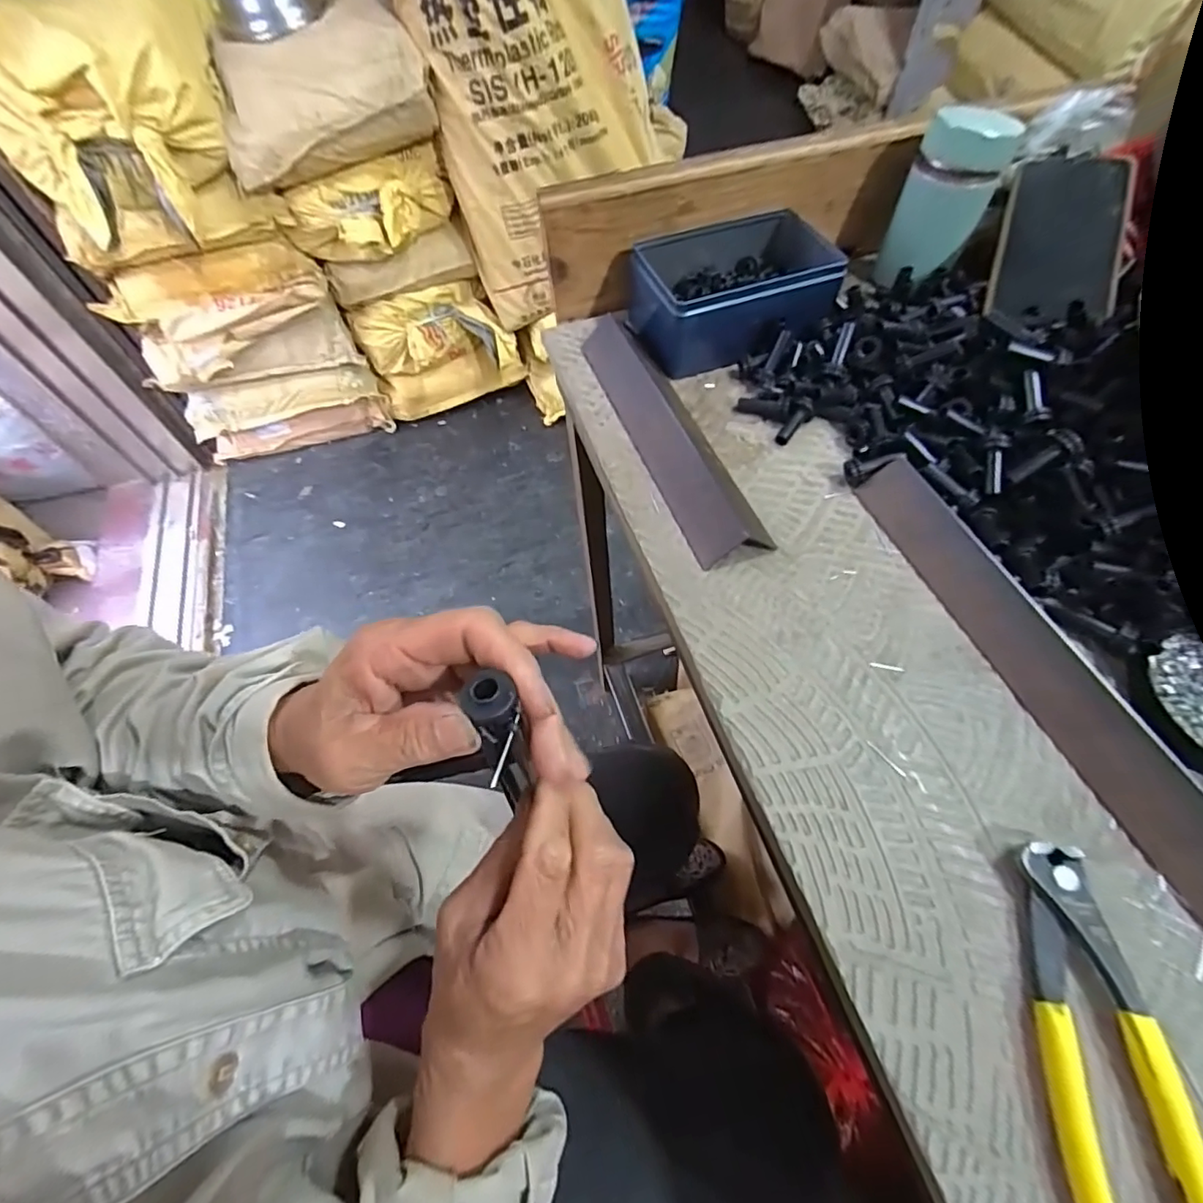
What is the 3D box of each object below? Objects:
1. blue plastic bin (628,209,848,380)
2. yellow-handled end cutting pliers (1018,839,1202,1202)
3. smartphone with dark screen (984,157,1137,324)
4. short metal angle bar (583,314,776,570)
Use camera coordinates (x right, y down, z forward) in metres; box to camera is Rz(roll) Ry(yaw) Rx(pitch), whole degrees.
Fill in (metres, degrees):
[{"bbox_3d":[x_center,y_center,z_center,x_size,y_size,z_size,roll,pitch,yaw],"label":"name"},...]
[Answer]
[{"bbox_3d":[0.108,-0.247,0.446,0.155,0.060,0.112,-15,59,-7],"label":"blue plastic bin"},{"bbox_3d":[0.197,0.184,0.212,0.045,0.014,0.163,2,58,4],"label":"yellow-handled end cutting pliers"},{"bbox_3d":[0.331,-0.263,0.402,0.073,0.007,0.133,11,80,32],"label":"smartphone with dark screen"},{"bbox_3d":[0.048,-0.127,0.397,0.054,0.035,0.237,-17,59,-8],"label":"short metal angle bar"}]

